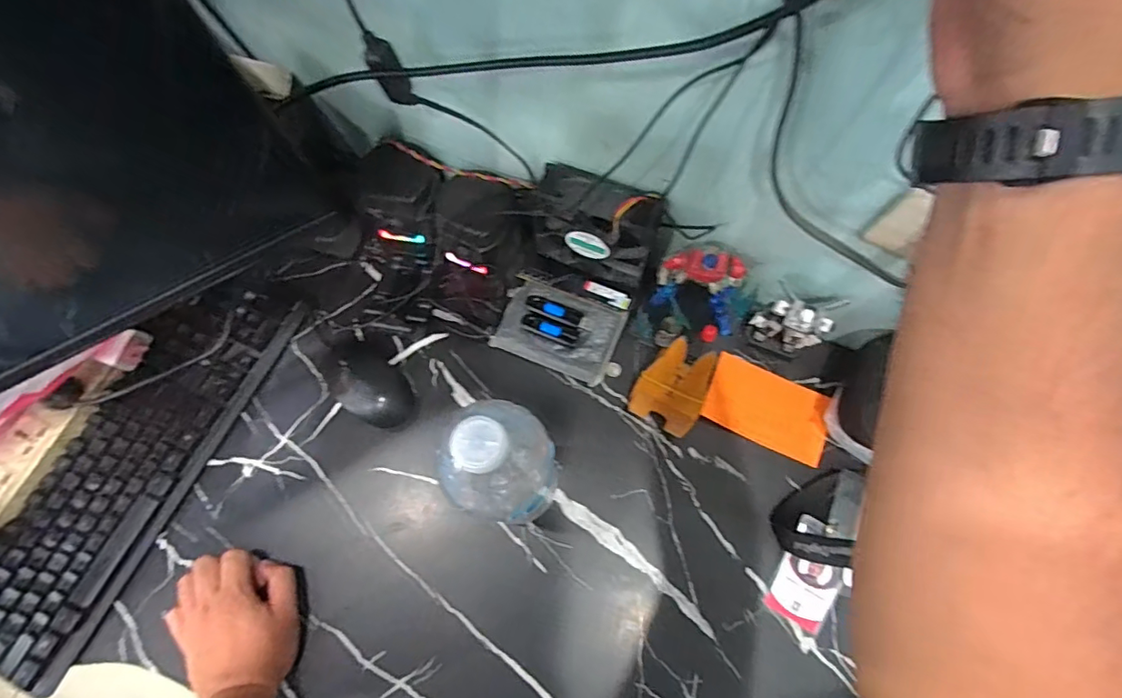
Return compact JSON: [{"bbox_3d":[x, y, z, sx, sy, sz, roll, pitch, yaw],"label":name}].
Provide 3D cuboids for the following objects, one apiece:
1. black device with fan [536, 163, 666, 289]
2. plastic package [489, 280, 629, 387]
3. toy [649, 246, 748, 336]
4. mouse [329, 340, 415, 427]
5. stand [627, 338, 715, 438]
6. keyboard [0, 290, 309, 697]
[{"bbox_3d":[0.033,-0.120,0.541,0.125,0.118,0.045,19,73,8],"label":"black device with fan"},{"bbox_3d":[0.000,-0.019,0.571,0.120,0.043,0.085,22,73,8],"label":"plastic package"},{"bbox_3d":[0.141,-0.059,0.539,0.089,0.113,0.035,14,72,6],"label":"toy"},{"bbox_3d":[-0.206,0.035,0.562,0.064,0.030,0.110,-42,75,-11],"label":"mouse"},{"bbox_3d":[0.114,0.036,0.528,0.069,0.088,0.081,24,74,9],"label":"stand"},{"bbox_3d":[-0.430,0.105,0.544,0.129,0.033,0.419,24,74,9],"label":"keyboard"}]

